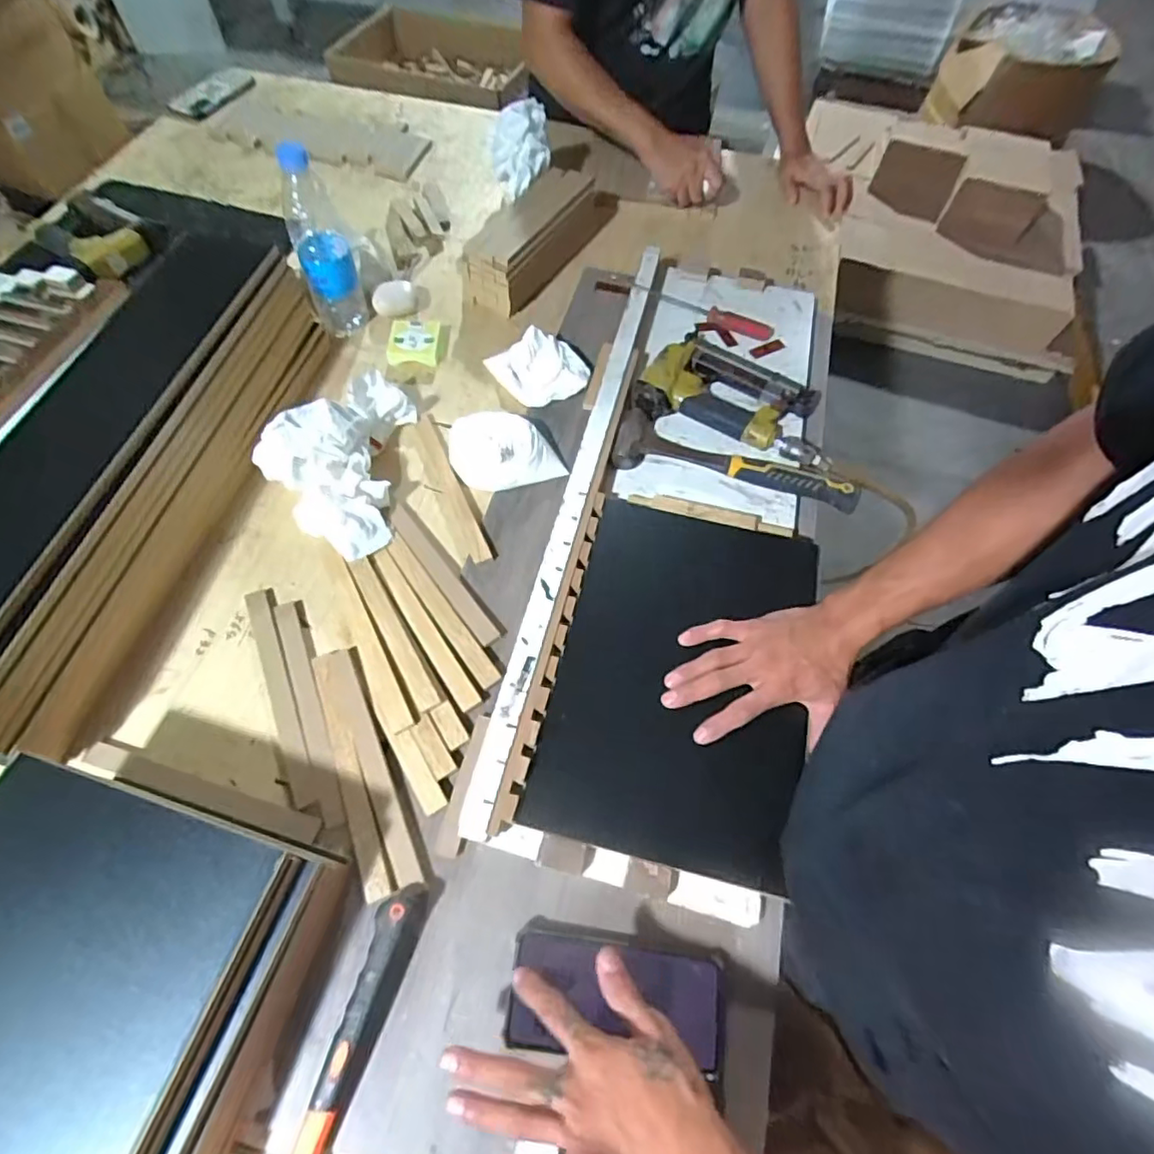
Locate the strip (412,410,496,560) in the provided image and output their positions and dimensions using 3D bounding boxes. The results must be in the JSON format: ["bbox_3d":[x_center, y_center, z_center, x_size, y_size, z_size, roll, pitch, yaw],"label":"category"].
[{"bbox_3d":[-0.147,-0.105,0.669,0.026,0.008,0.217,-22,65,-12],"label":"strip"}]

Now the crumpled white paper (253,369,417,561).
[{"bbox_3d":[-0.240,-0.139,0.651,0.161,0.083,0.203,32,66,15],"label":"crumpled white paper"}]

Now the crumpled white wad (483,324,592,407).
[{"bbox_3d":[-0.049,-0.273,0.756,0.112,0.043,0.098,-17,64,-10],"label":"crumpled white wad"}]

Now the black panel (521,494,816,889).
[{"bbox_3d":[0.098,0.082,0.548,0.220,0.016,0.334,12,63,8],"label":"black panel"}]

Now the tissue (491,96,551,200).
[{"bbox_3d":[-0.085,-0.629,0.872,0.090,0.075,0.128,-6,62,-4],"label":"tissue"}]

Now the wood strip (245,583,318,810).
[{"bbox_3d":[-0.287,0.108,0.563,0.029,0.005,0.231,-21,64,-12],"label":"wood strip"}]

